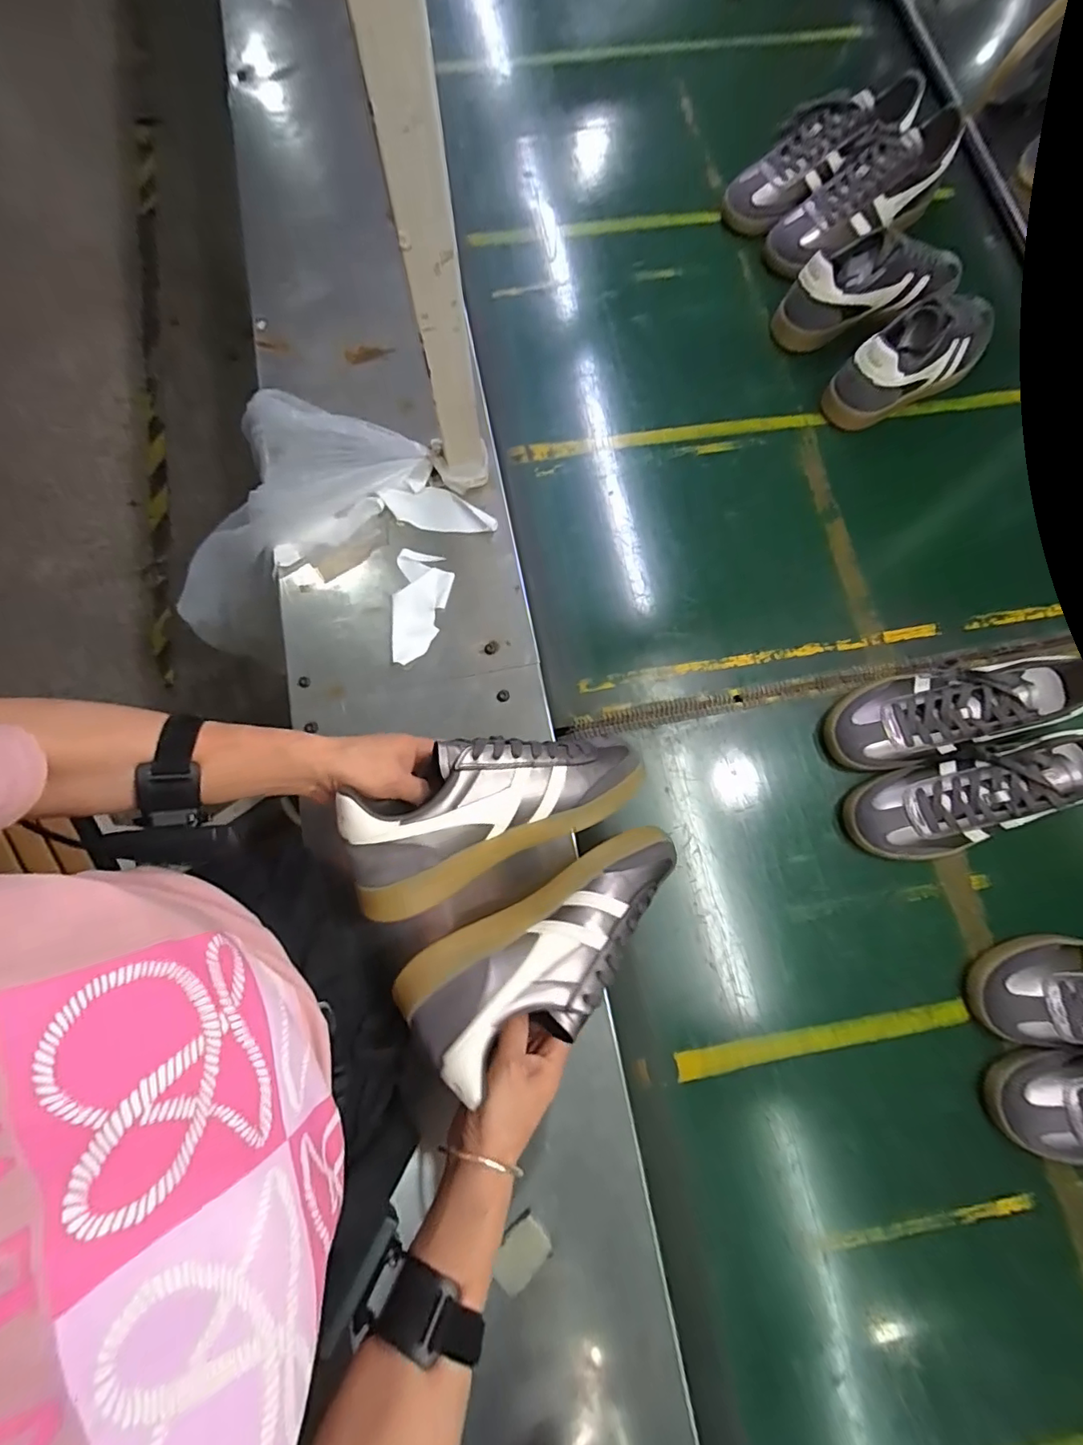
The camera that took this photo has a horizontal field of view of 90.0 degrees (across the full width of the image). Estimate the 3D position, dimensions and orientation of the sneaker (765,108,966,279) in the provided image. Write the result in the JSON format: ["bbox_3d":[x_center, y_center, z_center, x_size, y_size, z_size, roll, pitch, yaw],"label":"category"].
[{"bbox_3d":[0.438,-0.710,0.735,0.247,0.099,0.079,-30,78,-8],"label":"sneaker"}]

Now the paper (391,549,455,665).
[{"bbox_3d":[-0.134,-0.129,0.599,0.061,0.009,0.133,3,76,0],"label":"paper"}]

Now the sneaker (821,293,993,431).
[{"bbox_3d":[0.477,-0.463,0.680,0.244,0.094,0.084,-35,79,-9],"label":"sneaker"}]

